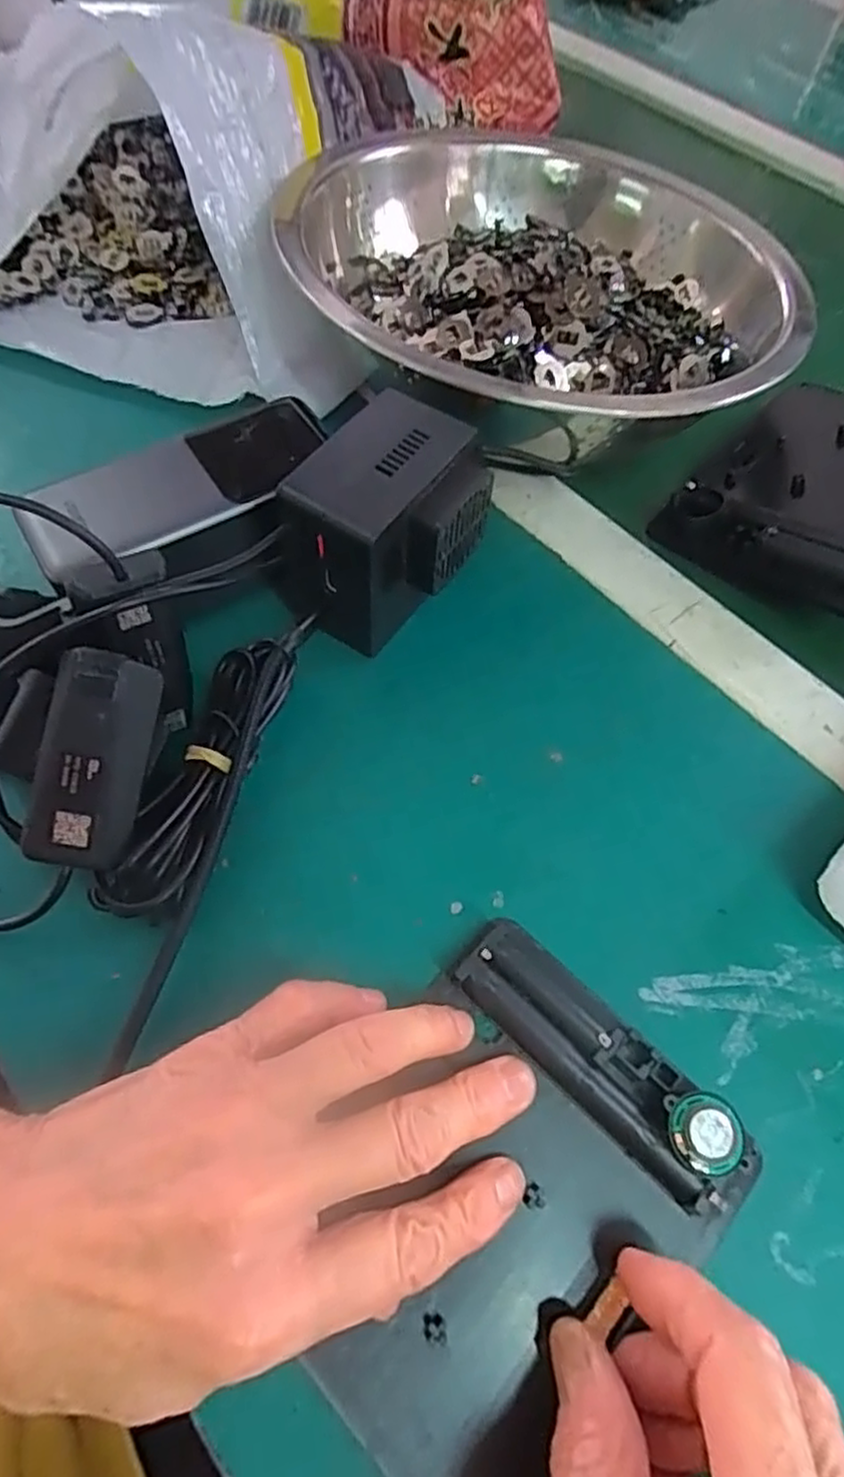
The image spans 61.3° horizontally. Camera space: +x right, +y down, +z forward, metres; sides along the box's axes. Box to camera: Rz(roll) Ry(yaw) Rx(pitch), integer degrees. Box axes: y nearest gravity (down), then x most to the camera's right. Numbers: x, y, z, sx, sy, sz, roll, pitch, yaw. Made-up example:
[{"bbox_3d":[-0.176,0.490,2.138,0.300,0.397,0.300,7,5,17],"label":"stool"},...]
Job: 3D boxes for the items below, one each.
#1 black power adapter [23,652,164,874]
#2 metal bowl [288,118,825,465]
[{"bbox_3d":[-0.105,0.008,0.231,0.030,0.022,0.069,15,95,5],"label":"black power adapter"},{"bbox_3d":[0.057,-0.224,0.374,0.222,0.074,0.249,-12,62,-10],"label":"metal bowl"}]

